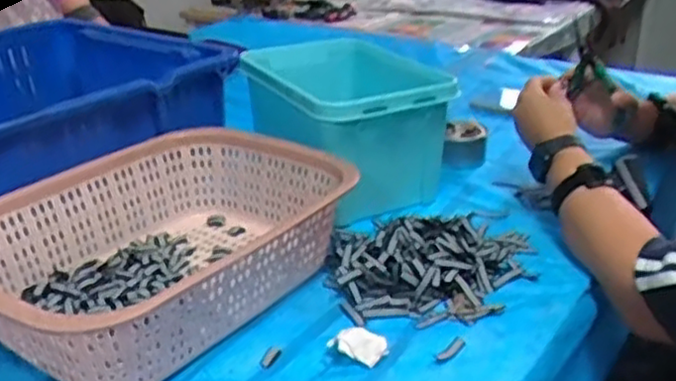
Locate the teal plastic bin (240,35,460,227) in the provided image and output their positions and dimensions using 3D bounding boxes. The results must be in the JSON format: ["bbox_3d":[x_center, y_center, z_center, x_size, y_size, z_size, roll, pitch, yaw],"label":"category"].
[{"bbox_3d":[0.013,-0.079,0.864,0.165,0.137,0.225,-16,29,-29],"label":"teal plastic bin"}]

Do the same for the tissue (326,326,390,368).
[{"bbox_3d":[0.016,0.129,0.607,0.050,0.019,0.024,12,28,27],"label":"tissue"}]

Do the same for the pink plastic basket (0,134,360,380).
[{"bbox_3d":[-0.176,0.052,0.693,0.254,0.097,0.352,18,31,36],"label":"pink plastic basket"}]

